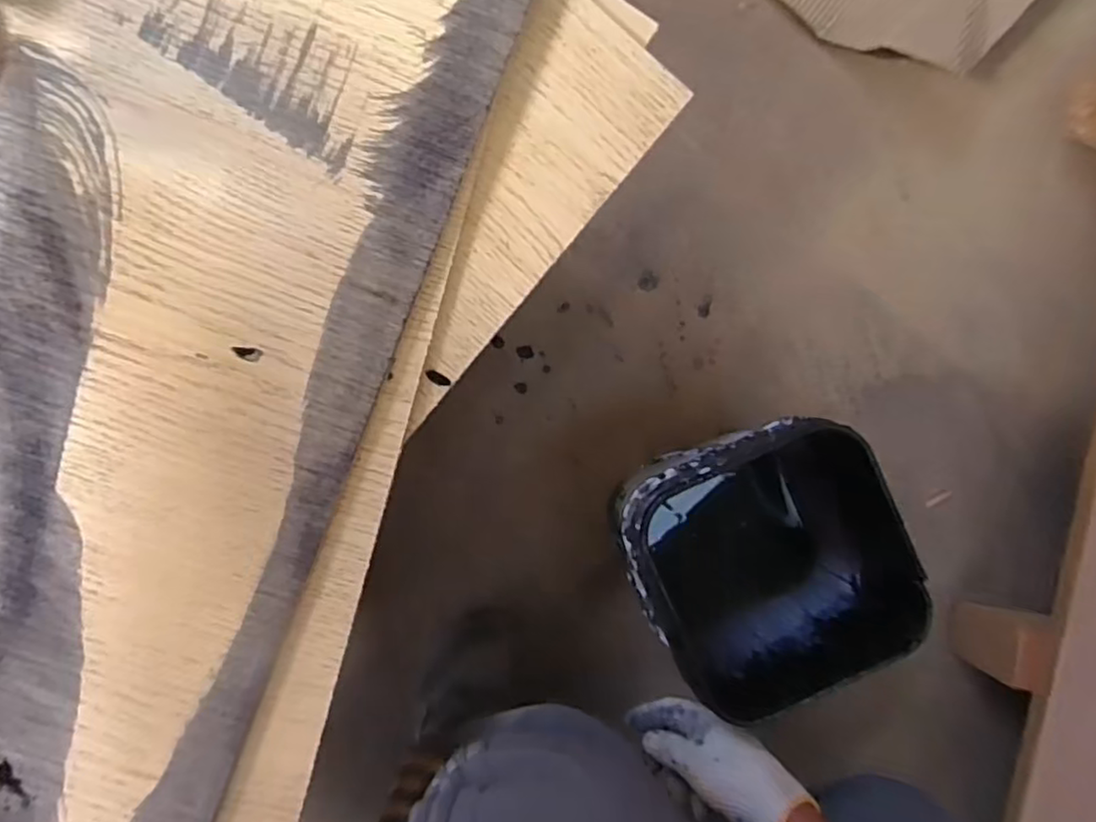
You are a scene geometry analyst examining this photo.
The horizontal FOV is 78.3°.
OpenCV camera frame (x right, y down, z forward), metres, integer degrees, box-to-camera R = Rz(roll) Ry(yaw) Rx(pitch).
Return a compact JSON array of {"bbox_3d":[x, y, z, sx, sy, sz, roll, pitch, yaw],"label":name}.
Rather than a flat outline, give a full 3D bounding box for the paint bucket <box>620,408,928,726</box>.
[{"bbox_3d":[0.181,0.123,0.635,0.204,0.210,0.212,-24,95,-3],"label":"paint bucket"}]

